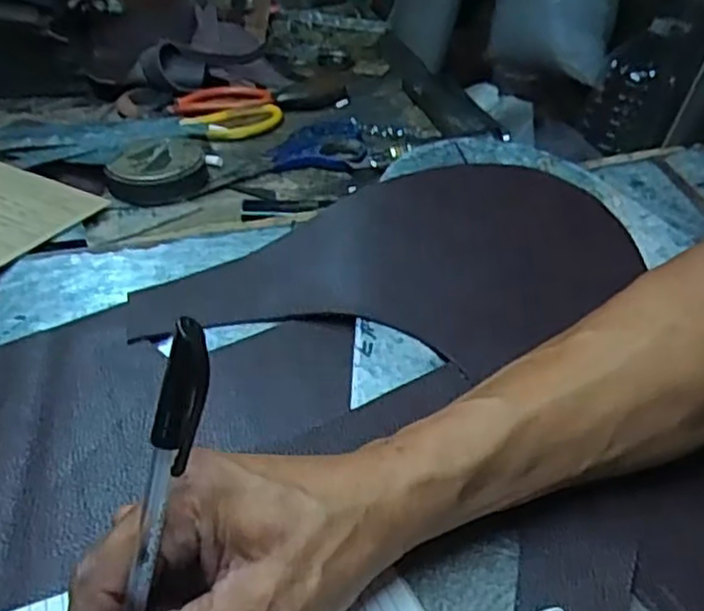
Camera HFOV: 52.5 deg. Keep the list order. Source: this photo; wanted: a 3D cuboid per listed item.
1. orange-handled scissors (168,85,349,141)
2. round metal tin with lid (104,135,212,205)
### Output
[{"bbox_3d":[-0.092,-0.199,0.689,0.167,0.015,0.085,-20,46,-28],"label":"orange-handled scissors"},{"bbox_3d":[-0.155,-0.109,0.572,0.078,0.026,0.073,4,40,-3],"label":"round metal tin with lid"}]

